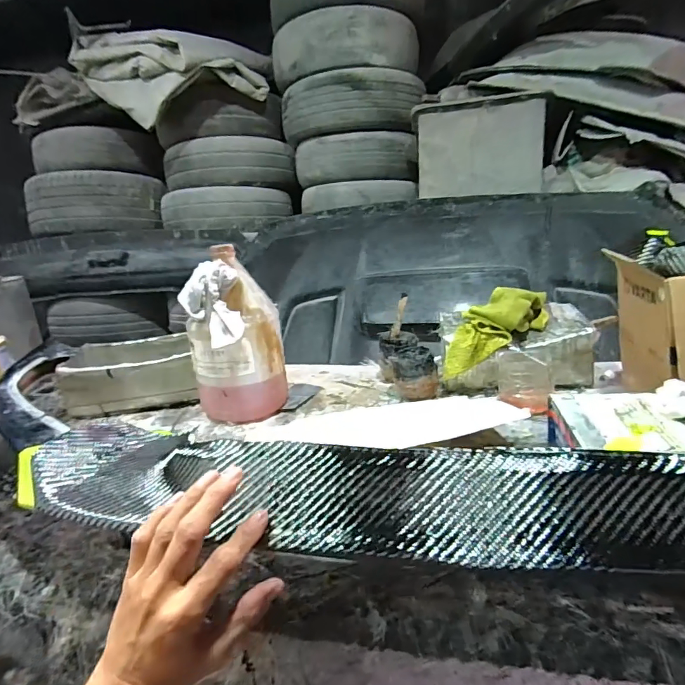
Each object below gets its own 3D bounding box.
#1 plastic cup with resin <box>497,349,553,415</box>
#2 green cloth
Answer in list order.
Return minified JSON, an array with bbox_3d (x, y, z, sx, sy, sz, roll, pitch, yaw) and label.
[{"bbox_3d":[0.277,0.051,0.672,0.072,0.077,0.075,2,16,19],"label":"plastic cup with resin"},{"bbox_3d":[0.252,-0.021,0.737,0.225,0.096,0.085,-36,20,-3],"label":"green cloth"}]

